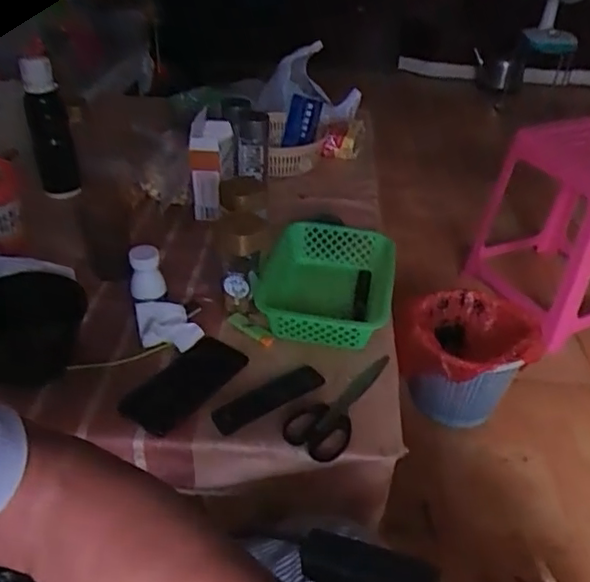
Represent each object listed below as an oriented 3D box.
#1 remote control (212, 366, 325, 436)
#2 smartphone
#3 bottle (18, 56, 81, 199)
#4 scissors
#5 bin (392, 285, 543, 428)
[{"bbox_3d":[-0.029,0.131,0.717,0.153,0.015,0.038,-26,45,-32],"label":"remote control"},{"bbox_3d":[-0.137,0.116,0.741,0.081,0.012,0.162,23,41,25],"label":"smartphone"},{"bbox_3d":[-0.457,-0.303,1.088,0.071,0.263,0.061,-12,39,-18],"label":"bottle"},{"bbox_3d":[0.060,0.134,0.736,0.073,0.015,0.193,20,40,22],"label":"scissors"},{"bbox_3d":[0.359,0.150,1.251,0.238,0.217,0.254,-24,44,-31],"label":"bin"}]

